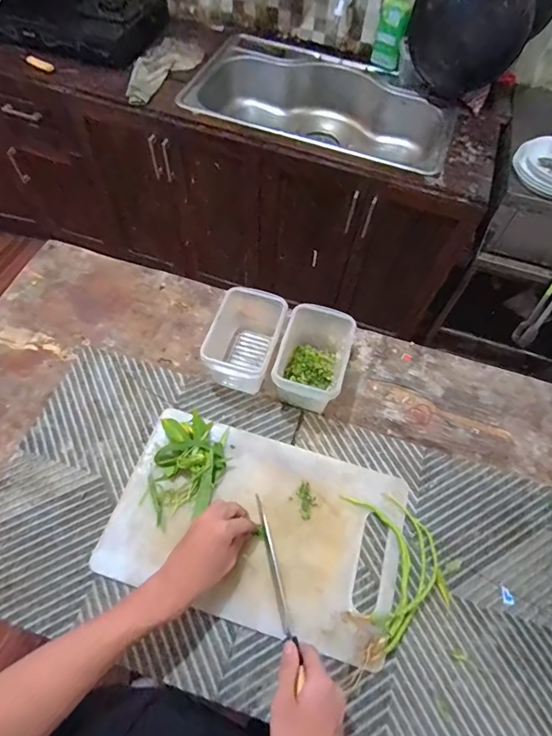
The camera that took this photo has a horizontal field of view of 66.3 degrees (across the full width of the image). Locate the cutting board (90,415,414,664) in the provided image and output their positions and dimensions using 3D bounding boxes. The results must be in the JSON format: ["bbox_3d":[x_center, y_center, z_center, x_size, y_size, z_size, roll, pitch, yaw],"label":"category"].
[{"bbox_3d":[-0.028,0.217,0.595,0.390,0.020,0.240,16,60,7],"label":"cutting board"}]

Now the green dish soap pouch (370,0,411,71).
[{"bbox_3d":[0.377,-1.103,1.382,0.090,0.194,0.059,12,59,5],"label":"green dish soap pouch"}]

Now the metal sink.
[{"bbox_3d":[0.127,-0.833,1.456,0.892,0.228,0.525,22,61,10],"label":"metal sink"}]

